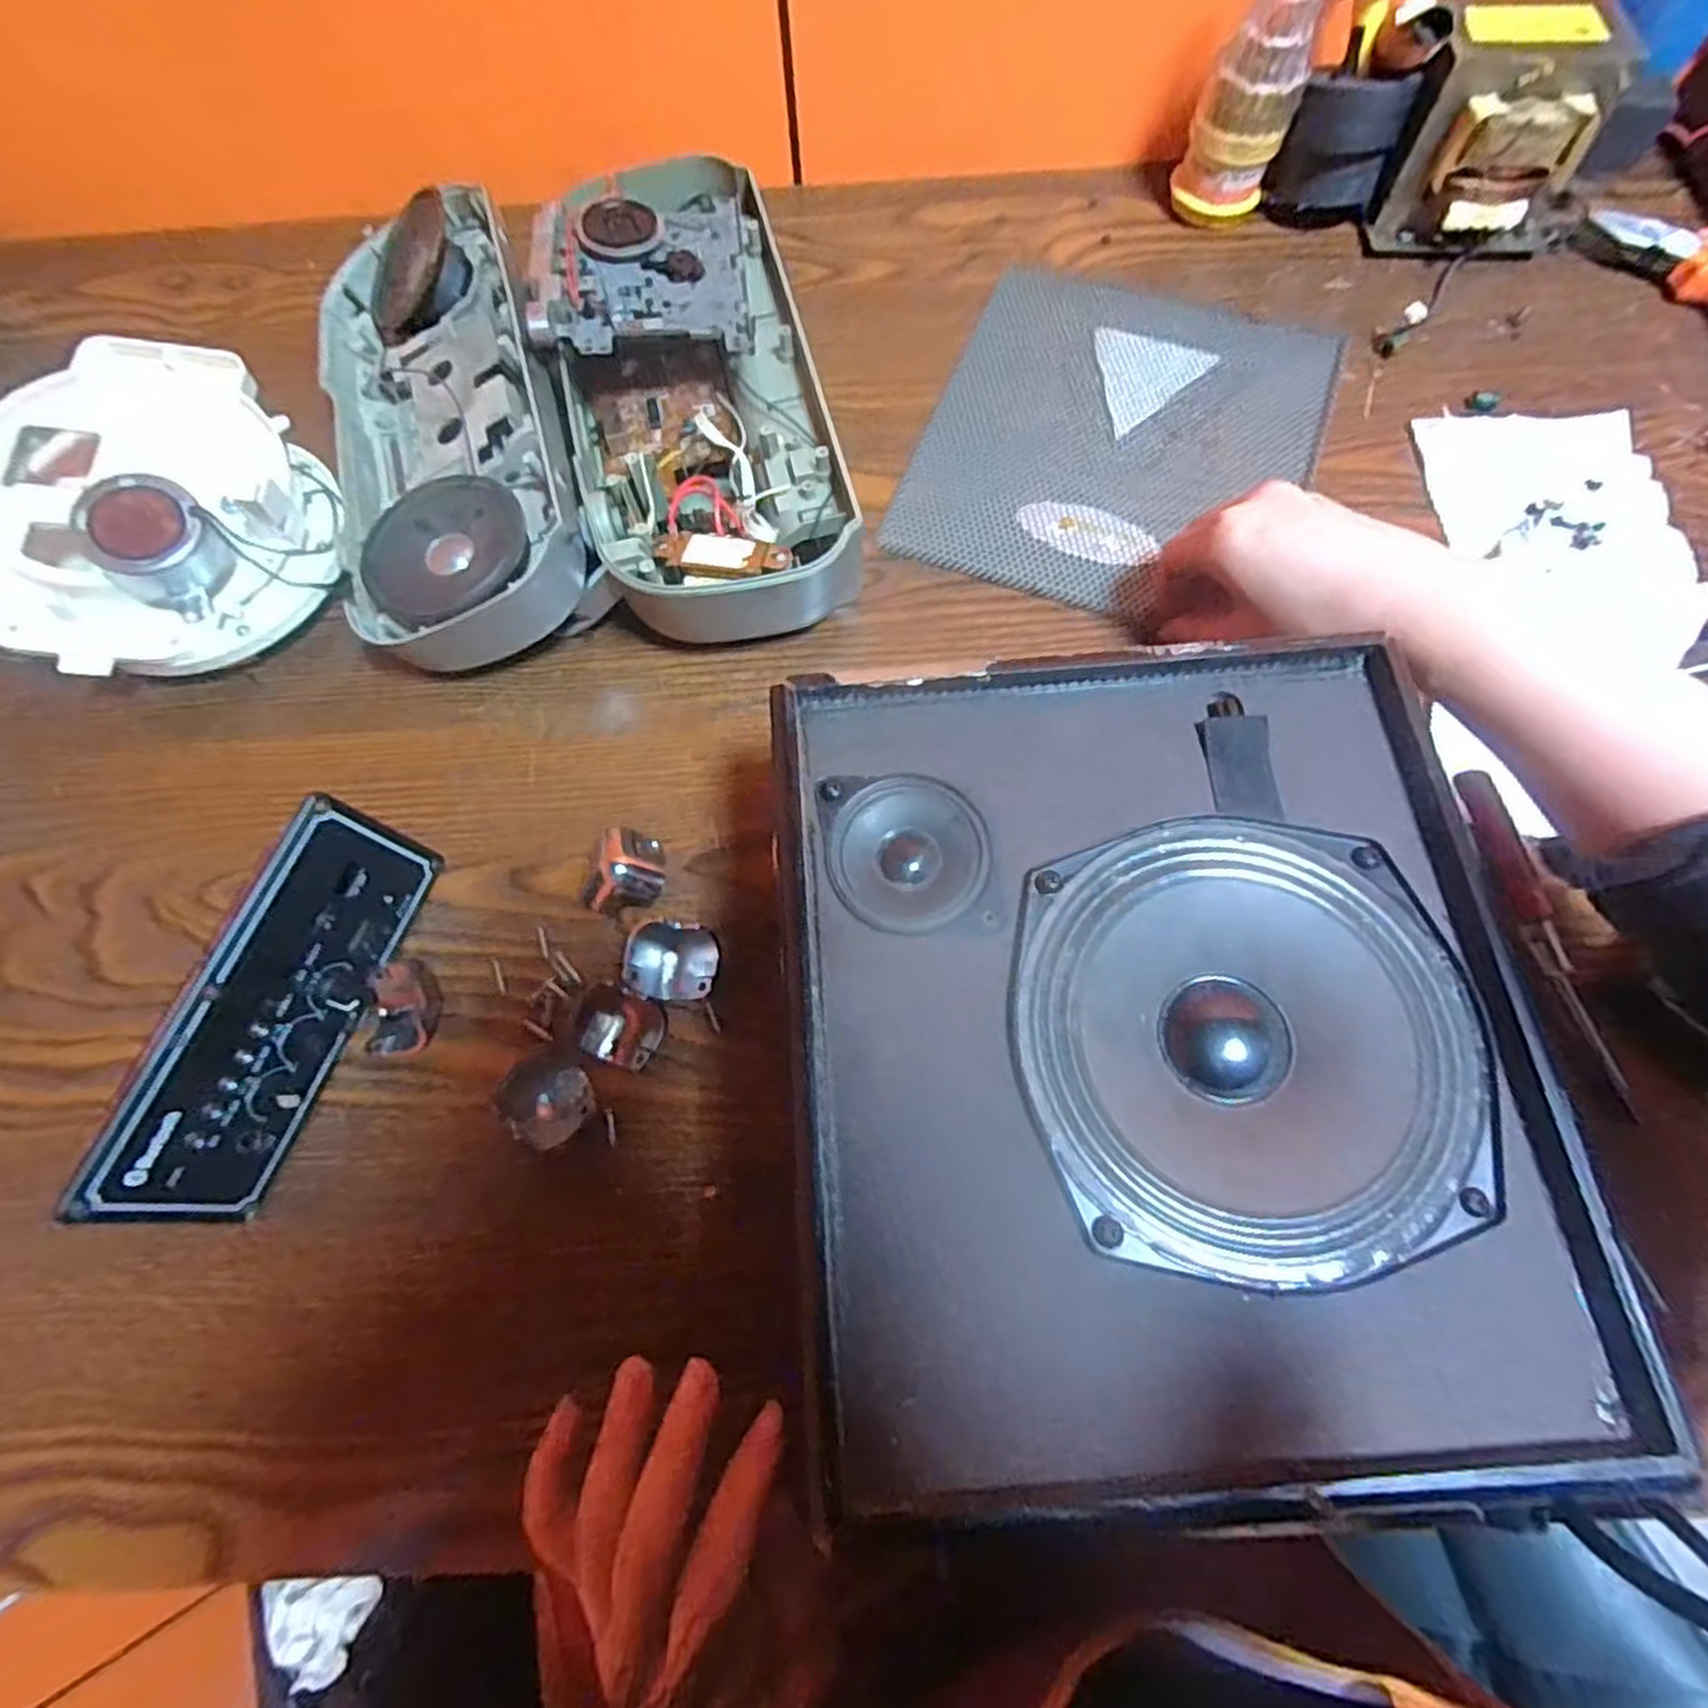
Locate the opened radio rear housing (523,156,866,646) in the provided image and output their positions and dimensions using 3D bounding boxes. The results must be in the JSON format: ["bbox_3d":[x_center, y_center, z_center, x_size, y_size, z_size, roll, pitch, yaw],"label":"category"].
[{"bbox_3d":[-0.080,-0.227,0.389,0.116,0.072,0.265,-15,71,-3],"label":"opened radio rear housing"}]

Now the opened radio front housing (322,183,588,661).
[{"bbox_3d":[-0.202,-0.211,0.391,0.113,0.062,0.275,-18,71,-4],"label":"opened radio front housing"}]

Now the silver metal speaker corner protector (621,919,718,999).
[{"bbox_3d":[-0.073,0.043,0.317,0.034,0.018,0.029,-1,70,2],"label":"silver metal speaker corner protector"}]

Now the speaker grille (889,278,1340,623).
[{"bbox_3d":[0.139,-0.218,0.408,0.185,0.008,0.210,19,72,9],"label":"speaker grille"}]

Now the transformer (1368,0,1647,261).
[{"bbox_3d":[0.343,-0.377,0.416,0.102,0.084,0.072,15,72,8],"label":"transformer"}]

